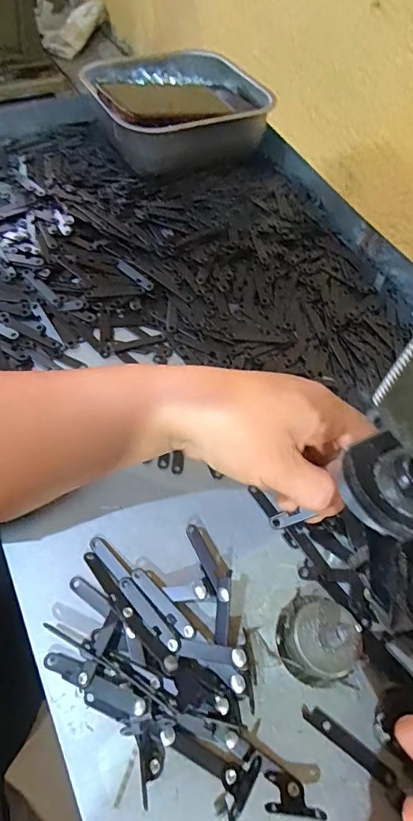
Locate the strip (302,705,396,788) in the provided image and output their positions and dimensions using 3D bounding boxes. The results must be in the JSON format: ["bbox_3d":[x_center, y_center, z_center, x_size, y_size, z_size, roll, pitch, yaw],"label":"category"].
[{"bbox_3d":[0.076,0.181,0.242,0.054,0.004,0.010,33,65,15],"label":"strip"}]

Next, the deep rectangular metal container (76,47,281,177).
[{"bbox_3d":[-0.029,-0.342,0.495,0.172,0.059,0.183,-16,60,-13],"label":"deep rectangular metal container"}]

